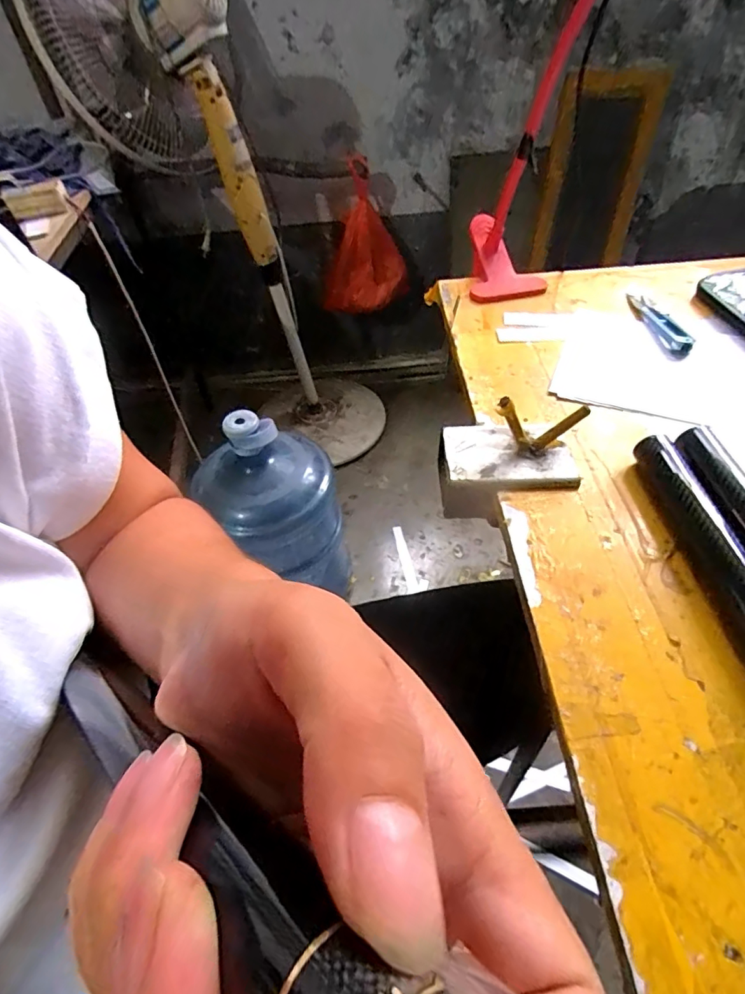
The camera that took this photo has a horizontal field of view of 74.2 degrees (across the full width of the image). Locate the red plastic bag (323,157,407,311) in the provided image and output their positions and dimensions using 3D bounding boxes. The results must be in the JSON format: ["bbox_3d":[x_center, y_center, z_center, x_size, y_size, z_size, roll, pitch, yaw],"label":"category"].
[{"bbox_3d":[-0.033,-0.681,1.359,0.237,0.355,0.111,-9,47,-2],"label":"red plastic bag"}]

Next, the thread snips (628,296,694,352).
[{"bbox_3d":[0.241,-0.151,0.423,0.017,0.011,0.094,-8,48,-1],"label":"thread snips"}]

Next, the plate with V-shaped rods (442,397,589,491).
[{"bbox_3d":[0.089,-0.038,0.314,0.086,0.040,0.059,-2,48,4],"label":"plate with V-shaped rods"}]

